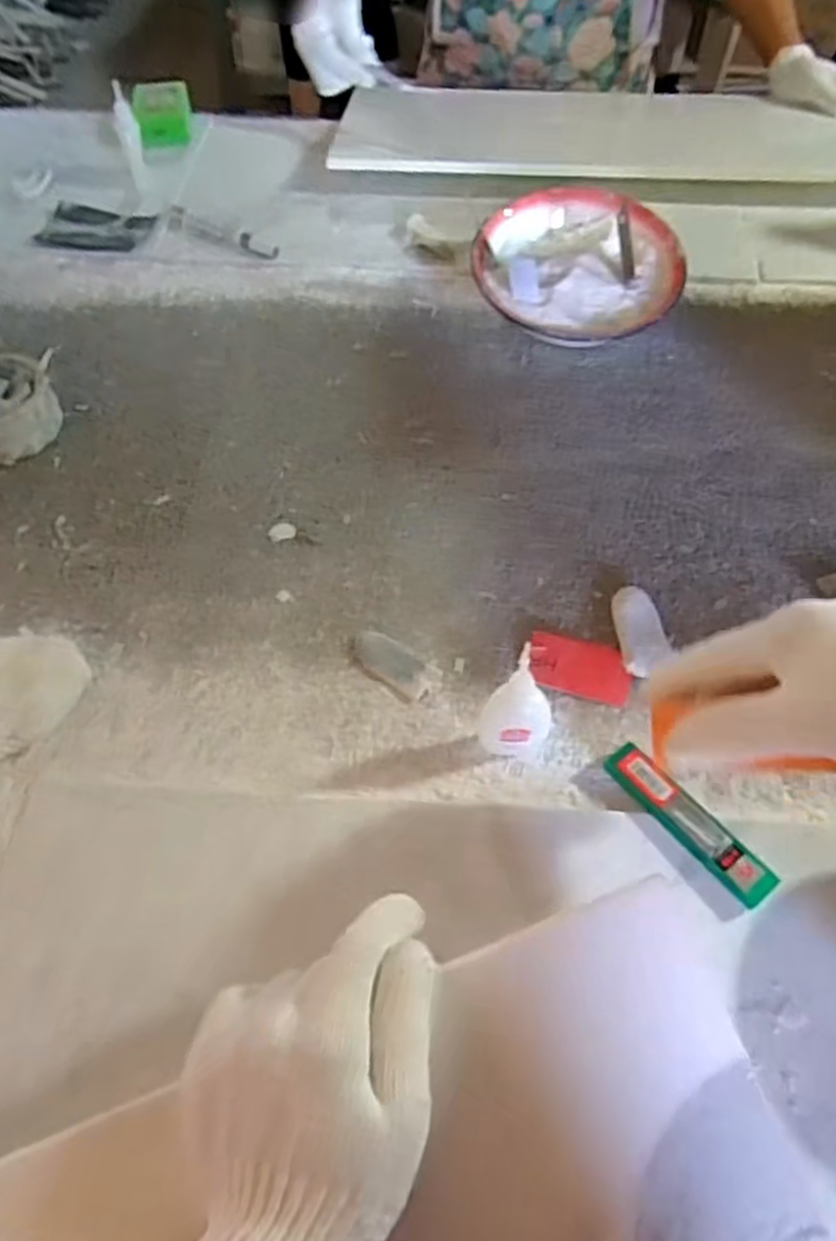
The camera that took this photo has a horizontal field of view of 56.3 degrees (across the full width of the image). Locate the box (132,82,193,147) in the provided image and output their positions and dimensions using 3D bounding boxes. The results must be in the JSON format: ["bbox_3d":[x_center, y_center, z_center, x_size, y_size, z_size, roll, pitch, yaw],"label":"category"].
[{"bbox_3d":[-0.295,-0.590,0.909,0.062,0.038,0.070,-12,57,-8],"label":"box"}]

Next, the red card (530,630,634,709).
[{"bbox_3d":[0.111,0.032,0.538,0.070,0.004,0.044,14,56,10],"label":"red card"}]

